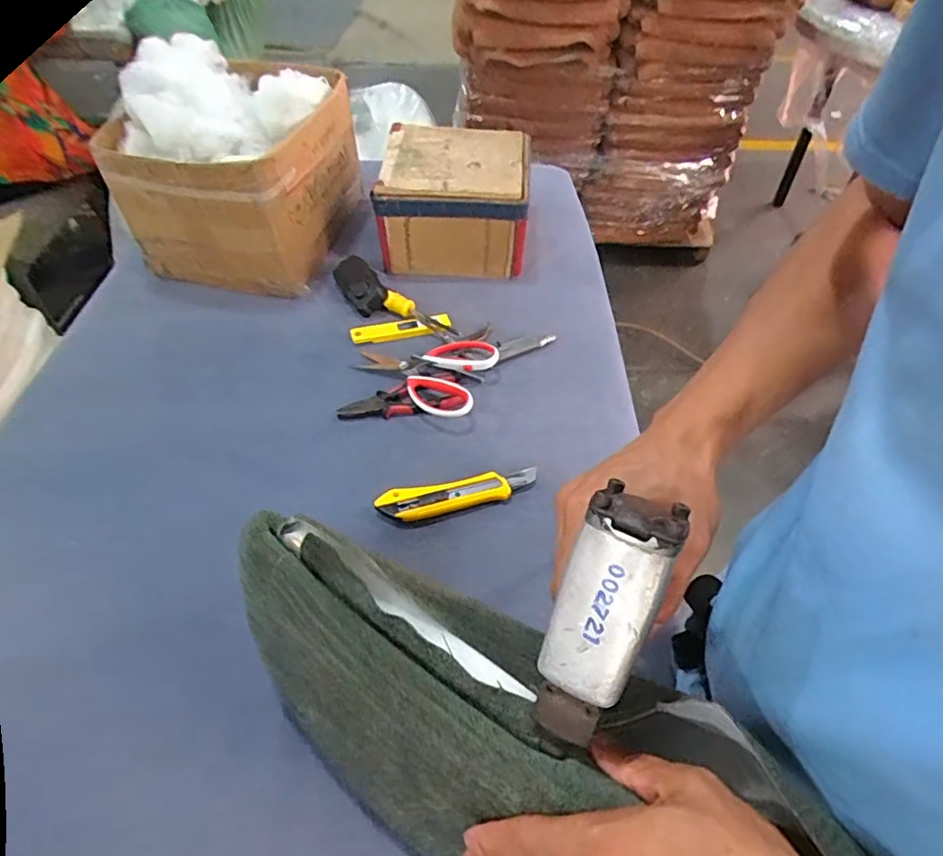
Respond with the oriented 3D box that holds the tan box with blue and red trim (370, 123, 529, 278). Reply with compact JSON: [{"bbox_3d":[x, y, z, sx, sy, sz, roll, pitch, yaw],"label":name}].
[{"bbox_3d":[-0.022,-0.346,0.874,0.208,0.134,0.205,3,51,2],"label":"tan box with blue and red trim"}]

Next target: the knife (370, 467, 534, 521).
[{"bbox_3d":[-0.013,0.068,0.597,0.168,0.013,0.035,-12,52,-9],"label":"knife"}]

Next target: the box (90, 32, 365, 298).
[{"bbox_3d":[-0.333,-0.371,0.814,0.258,0.239,0.292,16,53,13],"label":"box"}]

